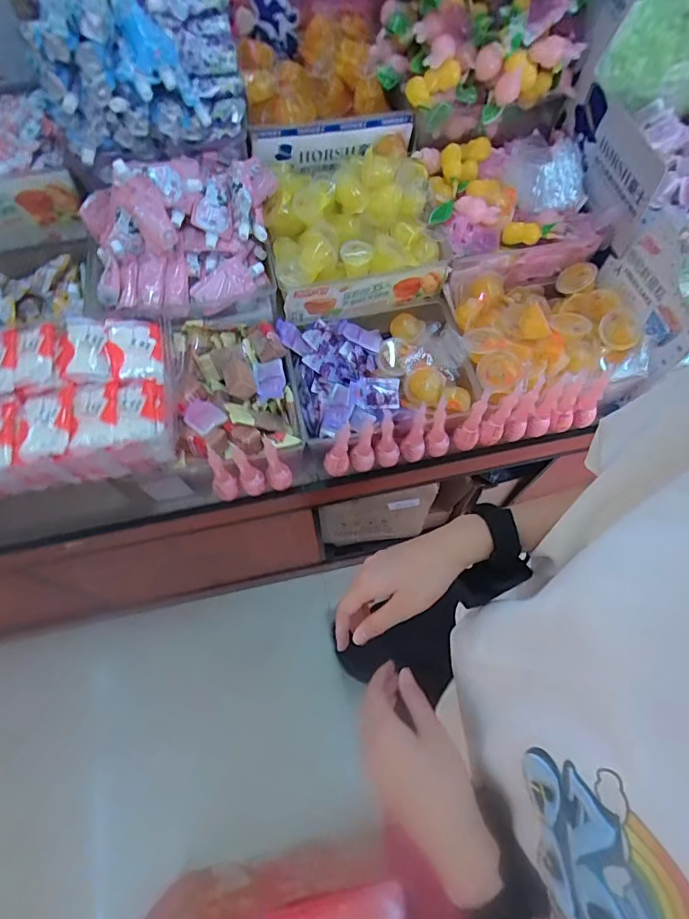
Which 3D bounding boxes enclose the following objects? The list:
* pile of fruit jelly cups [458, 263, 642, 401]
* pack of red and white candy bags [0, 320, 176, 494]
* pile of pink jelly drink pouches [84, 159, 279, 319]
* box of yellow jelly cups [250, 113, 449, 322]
[{"bbox_3d":[0.355,-0.246,0.847,0.295,0.058,0.240,-16,66,-7],"label":"pile of fruit jelly cups"},{"bbox_3d":[-0.440,-0.083,0.685,0.349,0.075,0.232,-11,66,-4],"label":"pack of red and white candy bags"},{"bbox_3d":[-0.260,-0.367,0.747,0.295,0.147,0.219,-11,66,-4],"label":"pile of pink jelly drink pouches"},{"bbox_3d":[0.011,-0.430,0.819,0.290,0.090,0.307,-11,92,-3],"label":"box of yellow jelly cups"}]

